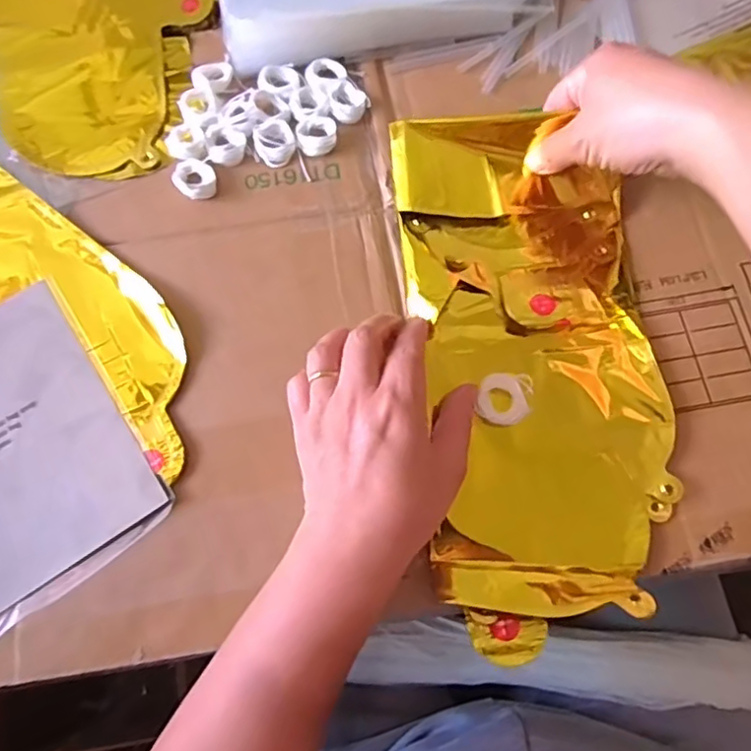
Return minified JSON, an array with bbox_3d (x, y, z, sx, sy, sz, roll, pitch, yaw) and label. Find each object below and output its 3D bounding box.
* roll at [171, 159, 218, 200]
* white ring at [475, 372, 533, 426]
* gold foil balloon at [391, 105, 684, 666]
[{"bbox_3d":[-0.119,-0.130,0.399,0.026,0.011,0.029,-27,74,-7],"label":"roll"},{"bbox_3d":[0.076,0.014,0.354,0.030,0.006,0.031,6,73,4],"label":"white ring"},{"bbox_3d":[0.094,-0.011,0.355,0.137,0.037,0.304,-6,75,0],"label":"gold foil balloon"}]

